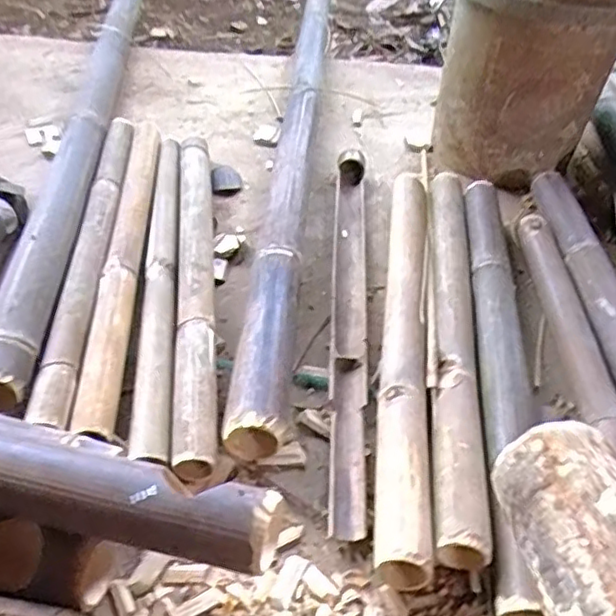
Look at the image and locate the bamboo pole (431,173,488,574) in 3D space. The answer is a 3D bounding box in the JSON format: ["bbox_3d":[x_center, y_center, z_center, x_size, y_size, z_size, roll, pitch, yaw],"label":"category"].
[{"bbox_3d":[0.182,0.015,0.824,0.056,0.059,0.637,9,46,2],"label":"bamboo pole"}]

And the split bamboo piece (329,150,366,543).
[{"bbox_3d":[0.057,-0.009,0.860,0.050,0.029,0.666,5,45,-1],"label":"split bamboo piece"}]

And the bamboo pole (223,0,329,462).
[{"bbox_3d":[-0.017,-0.334,1.149,0.062,0.080,1.374,6,45,-1],"label":"bamboo pole"}]

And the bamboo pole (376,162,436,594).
[{"bbox_3d":[0.120,0.025,0.807,0.058,0.059,0.634,7,45,2],"label":"bamboo pole"}]

